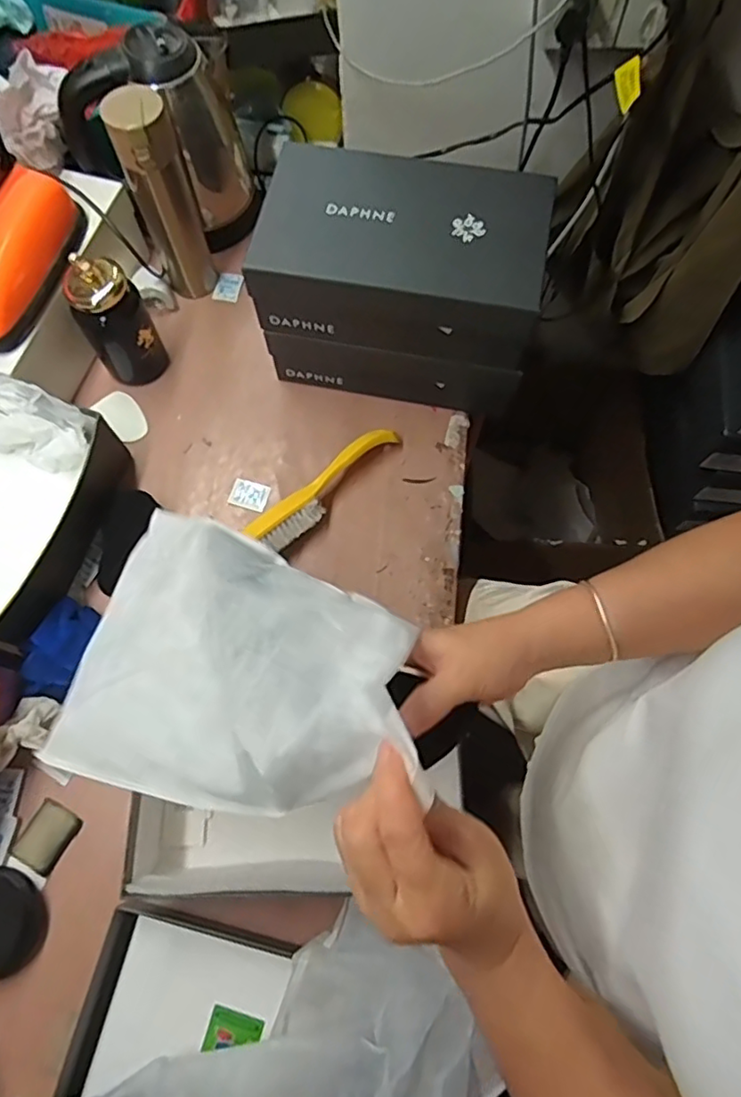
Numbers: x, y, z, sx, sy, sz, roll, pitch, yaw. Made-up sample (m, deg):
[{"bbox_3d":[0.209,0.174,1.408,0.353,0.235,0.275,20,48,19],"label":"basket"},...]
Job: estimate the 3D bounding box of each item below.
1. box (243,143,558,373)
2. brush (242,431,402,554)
[{"bbox_3d":[0.033,-0.316,0.654,0.293,0.097,0.172,11,71,3],"label":"box"},{"bbox_3d":[-0.051,-0.068,0.701,0.221,0.047,0.046,-42,76,-14],"label":"brush"}]

